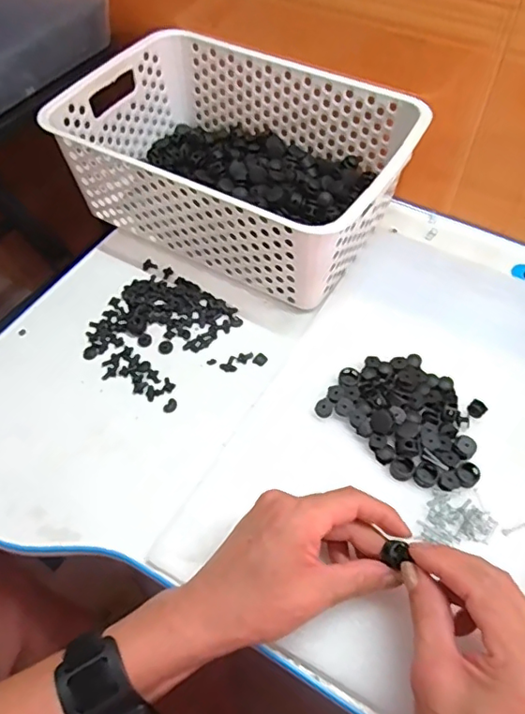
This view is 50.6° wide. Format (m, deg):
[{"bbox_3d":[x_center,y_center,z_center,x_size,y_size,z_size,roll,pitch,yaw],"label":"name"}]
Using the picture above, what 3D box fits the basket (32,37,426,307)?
[{"bbox_3d":[-0.021,-0.188,0.541,0.309,0.110,0.206,26,61,20],"label":"basket"}]

